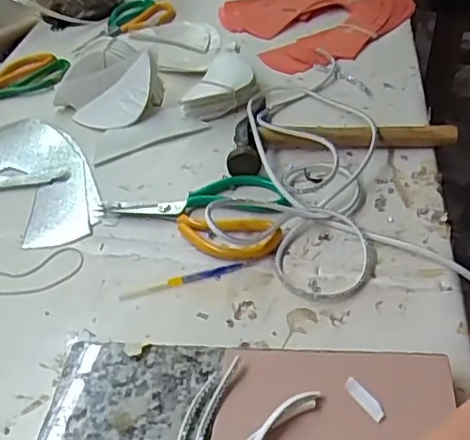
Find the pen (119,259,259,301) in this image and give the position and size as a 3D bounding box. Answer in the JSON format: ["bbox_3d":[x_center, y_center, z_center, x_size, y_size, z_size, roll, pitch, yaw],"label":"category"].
[{"bbox_3d":[-0.040,0.052,0.533,0.124,0.004,0.011,-12,42,-7],"label":"pen"}]

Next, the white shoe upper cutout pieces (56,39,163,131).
[{"bbox_3d":[-0.153,-0.163,0.736,0.132,0.064,0.096,-16,43,-10],"label":"white shoe upper cutout pieces"}]

